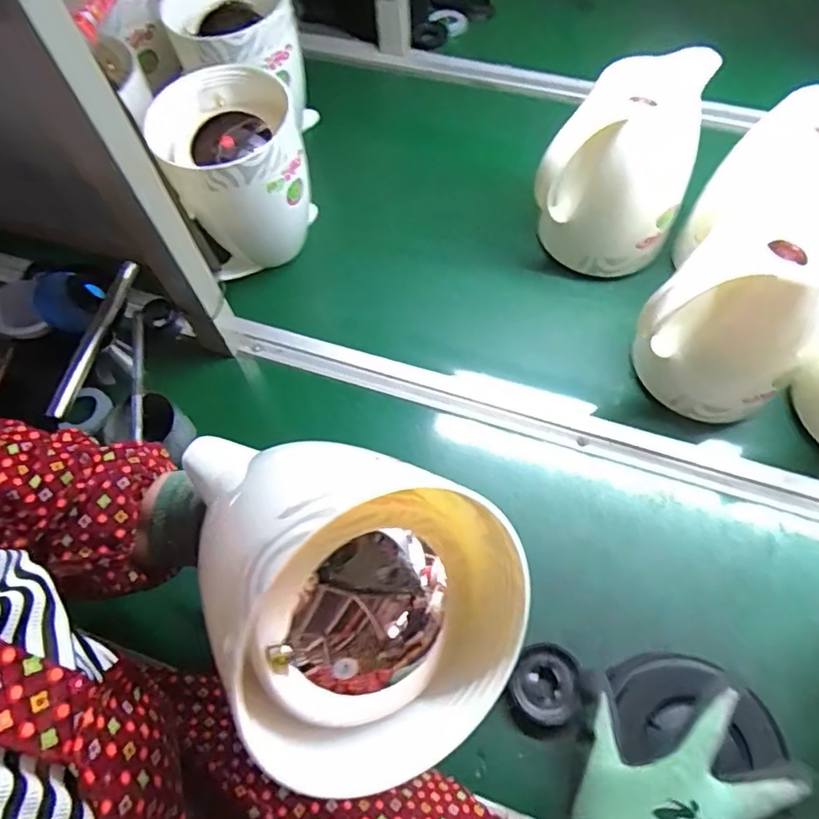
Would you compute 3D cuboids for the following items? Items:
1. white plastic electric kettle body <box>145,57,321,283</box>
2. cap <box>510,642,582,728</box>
[{"bbox_3d":[-0.179,-0.248,0.666,0.145,0.207,0.143,-18,61,-6],"label":"white plastic electric kettle body"},{"bbox_3d":[0.124,0.246,0.518,0.059,0.020,0.067,26,66,17],"label":"cap"}]

